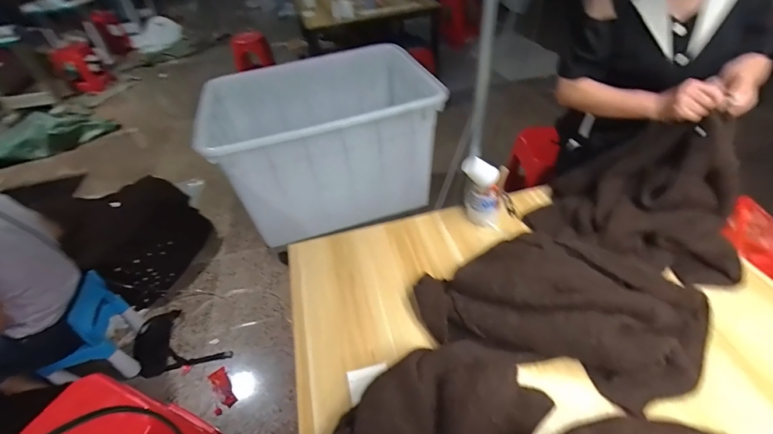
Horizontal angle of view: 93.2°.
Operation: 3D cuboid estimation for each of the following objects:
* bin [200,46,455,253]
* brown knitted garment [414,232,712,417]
[{"bbox_3d":[-0.318,-0.405,1.839,1.004,0.577,0.882,-16,43,-10],"label":"bin"},{"bbox_3d":[0.335,0.159,0.719,0.531,0.108,0.292,12,45,20],"label":"brown knitted garment"}]

